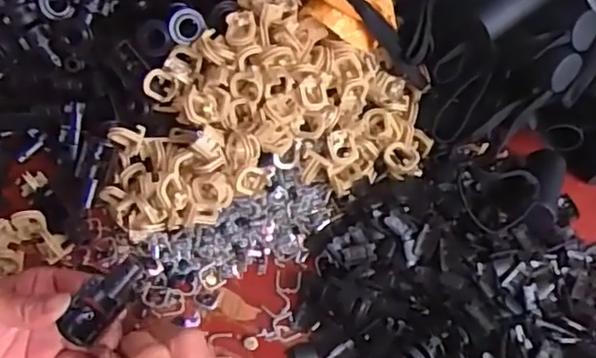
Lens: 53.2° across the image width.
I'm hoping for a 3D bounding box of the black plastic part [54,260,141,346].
[{"bbox_3d":[-0.108,0.067,0.335,0.052,0.021,0.025,-46,73,2],"label":"black plastic part"}]

